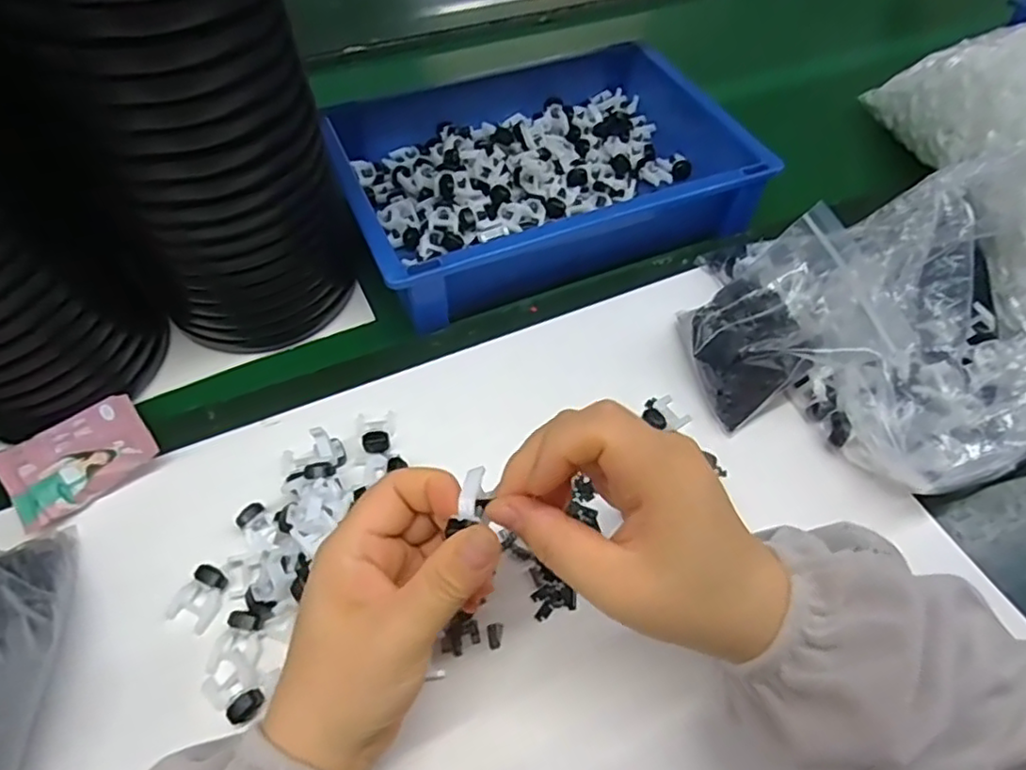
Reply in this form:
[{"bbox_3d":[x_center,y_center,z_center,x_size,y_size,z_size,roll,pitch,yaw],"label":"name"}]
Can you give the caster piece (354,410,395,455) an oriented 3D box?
[{"bbox_3d":[-0.084,0.027,0.383,0.023,0.009,0.028,-6,55,-6],"label":"caster piece"}]

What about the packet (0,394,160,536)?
[{"bbox_3d":[-0.250,0.040,0.365,0.073,0.016,0.061,-35,63,-23],"label":"packet"}]

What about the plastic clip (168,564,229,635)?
[{"bbox_3d":[-0.160,0.107,0.322,0.021,0.009,0.029,21,57,12],"label":"plastic clip"}]

